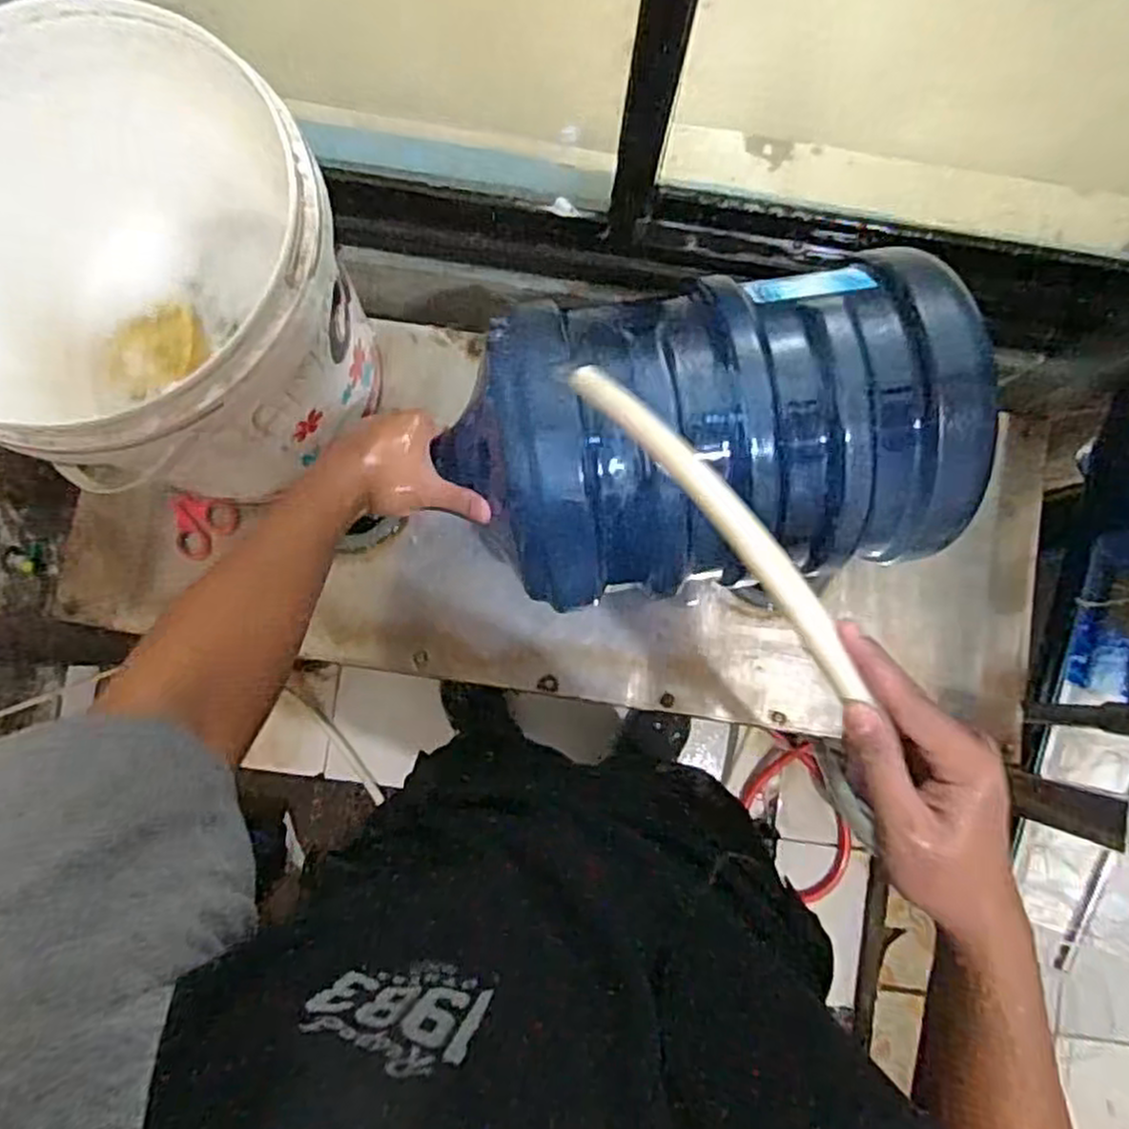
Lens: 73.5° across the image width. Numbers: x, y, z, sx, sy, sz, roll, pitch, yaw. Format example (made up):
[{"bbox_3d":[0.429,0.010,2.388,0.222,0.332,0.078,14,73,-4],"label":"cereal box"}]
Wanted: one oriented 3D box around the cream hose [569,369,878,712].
[{"bbox_3d":[0.084,-0.033,0.430,0.022,0.029,0.251,-36,71,-4],"label":"cream hose"}]

